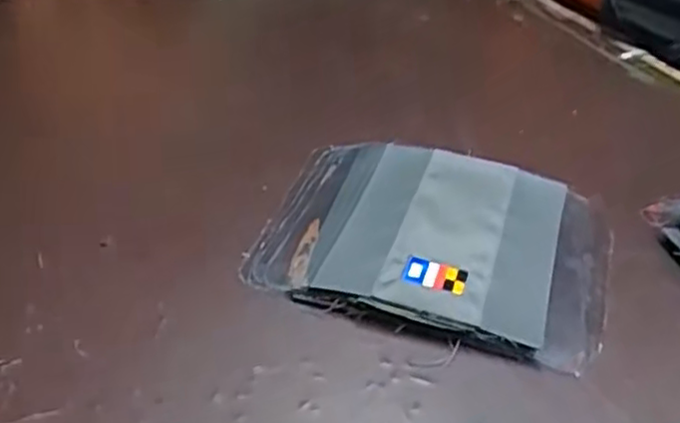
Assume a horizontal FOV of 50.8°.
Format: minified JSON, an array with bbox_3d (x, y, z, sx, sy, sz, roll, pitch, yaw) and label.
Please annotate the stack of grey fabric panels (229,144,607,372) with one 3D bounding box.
[{"bbox_3d":[0.083,0.016,0.610,0.281,0.025,0.223,15,38,14],"label":"stack of grey fabric panels"}]

